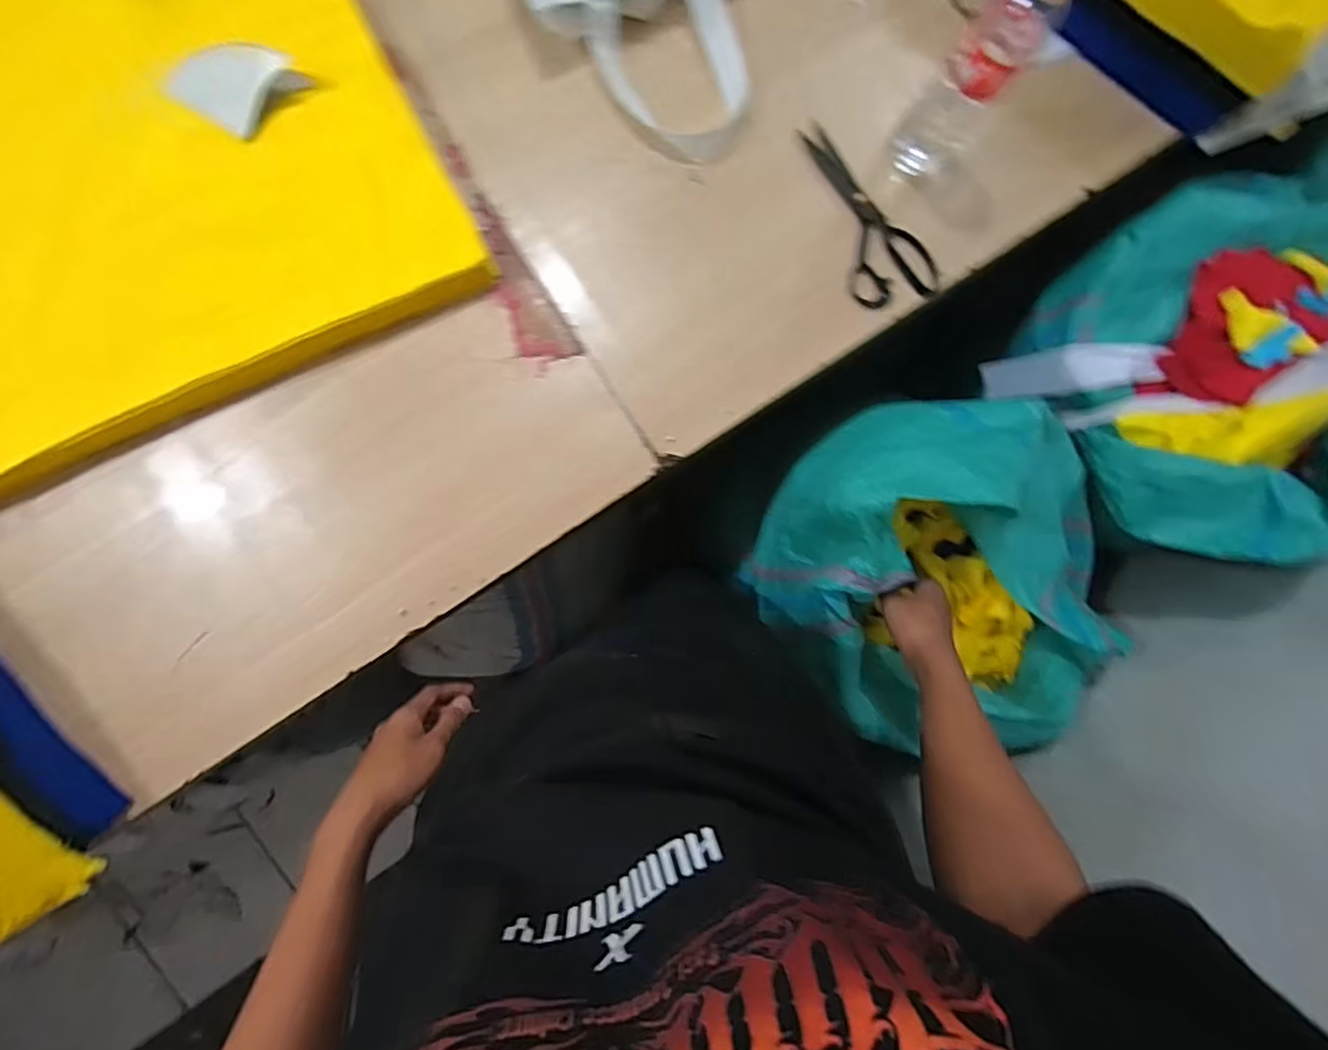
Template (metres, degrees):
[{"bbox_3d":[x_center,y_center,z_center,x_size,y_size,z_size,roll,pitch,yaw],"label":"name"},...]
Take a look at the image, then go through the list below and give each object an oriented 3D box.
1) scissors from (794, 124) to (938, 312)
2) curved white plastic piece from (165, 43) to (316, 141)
[{"bbox_3d":[0.227,-0.342,0.673,0.097,0.016,0.205,-20,89,-7],"label":"scissors"},{"bbox_3d":[-0.385,-0.399,0.557,0.100,0.020,0.082,32,84,-4],"label":"curved white plastic piece"}]

